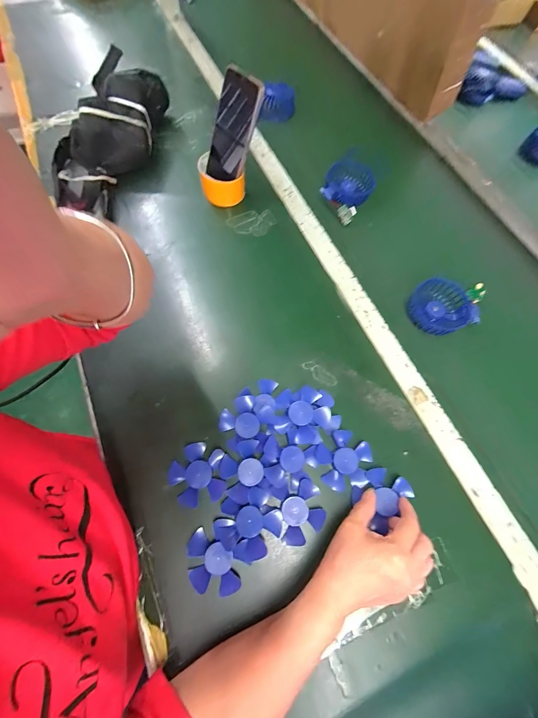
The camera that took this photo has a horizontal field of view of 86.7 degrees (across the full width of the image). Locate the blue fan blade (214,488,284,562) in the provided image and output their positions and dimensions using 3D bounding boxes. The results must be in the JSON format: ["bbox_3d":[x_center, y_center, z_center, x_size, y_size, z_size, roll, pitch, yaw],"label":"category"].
[{"bbox_3d":[-0.023,0.187,0.330,0.070,0.010,0.069,1,69,-2],"label":"blue fan blade"}]

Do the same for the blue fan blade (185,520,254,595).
[{"bbox_3d":[-0.056,0.222,0.318,0.065,0.013,0.069,-13,70,-7],"label":"blue fan blade"}]

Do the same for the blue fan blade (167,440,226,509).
[{"bbox_3d":[-0.088,0.139,0.346,0.064,0.012,0.070,-5,69,-4],"label":"blue fan blade"}]

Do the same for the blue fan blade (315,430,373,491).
[{"bbox_3d":[0.095,0.127,0.360,0.067,0.010,0.067,-6,69,-4],"label":"blue fan blade"}]

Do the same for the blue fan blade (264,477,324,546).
[{"bbox_3d":[0.033,0.180,0.336,0.065,0.013,0.069,1,69,-2],"label":"blue fan blade"}]

